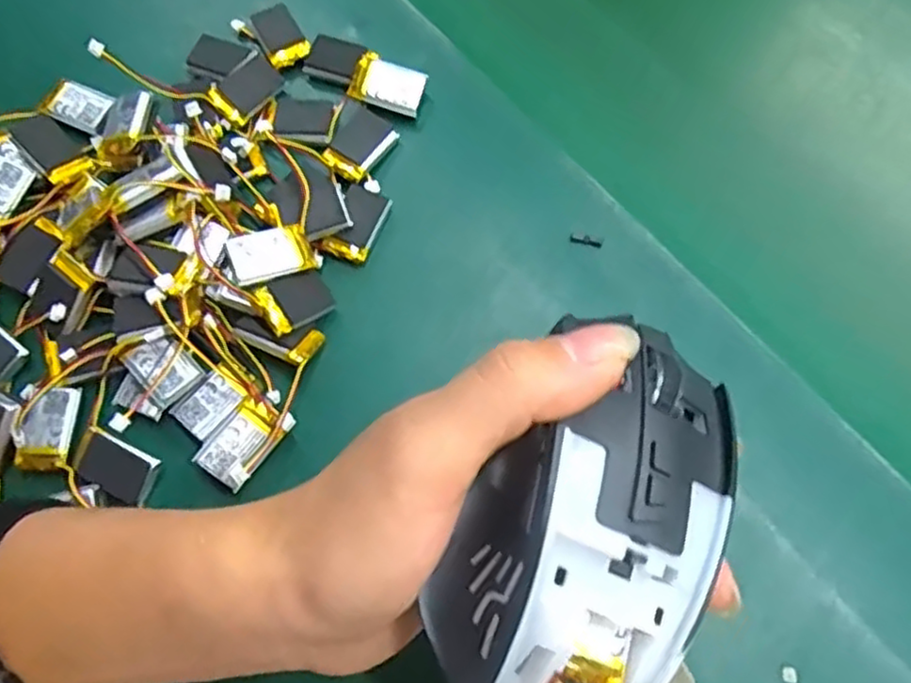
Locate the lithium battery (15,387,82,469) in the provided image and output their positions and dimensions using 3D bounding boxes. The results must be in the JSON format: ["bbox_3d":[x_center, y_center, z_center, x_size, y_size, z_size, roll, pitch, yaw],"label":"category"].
[{"bbox_3d":[-0.158,0.033,0.275,0.018,0.004,0.032,4,70,4],"label":"lithium battery"}]

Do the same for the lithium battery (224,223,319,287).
[{"bbox_3d":[-0.072,-0.034,0.277,0.032,0.006,0.019,-21,91,-19],"label":"lithium battery"}]

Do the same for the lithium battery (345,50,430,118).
[{"bbox_3d":[-0.030,-0.115,0.319,0.031,0.006,0.023,21,85,0],"label":"lithium battery"}]

